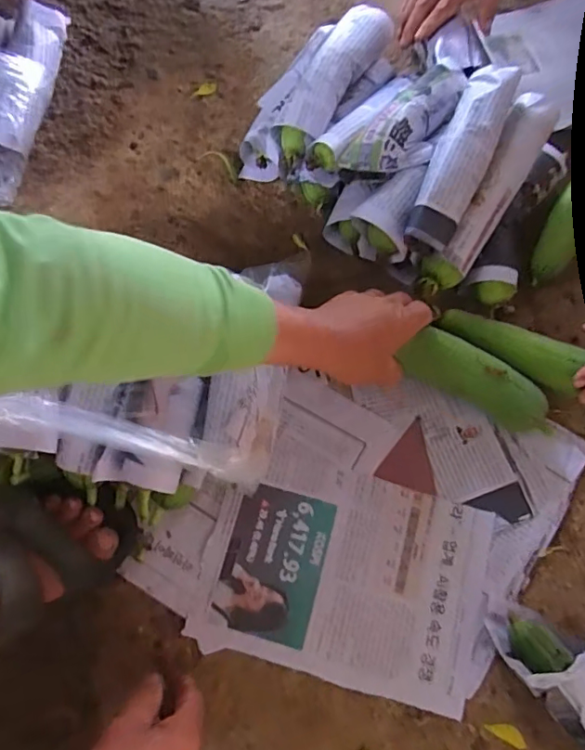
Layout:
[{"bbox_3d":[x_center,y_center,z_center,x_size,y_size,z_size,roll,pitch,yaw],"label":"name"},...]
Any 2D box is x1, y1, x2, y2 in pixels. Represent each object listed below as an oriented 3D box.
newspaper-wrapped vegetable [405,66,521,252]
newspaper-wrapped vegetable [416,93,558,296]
[{"bbox_3d":[0.171,-0.220,0.533,0.053,0.041,0.192,24,90,6],"label":"newspaper-wrapped vegetable"},{"bbox_3d":[0.208,-0.190,0.557,0.051,0.053,0.238,31,91,8],"label":"newspaper-wrapped vegetable"}]

